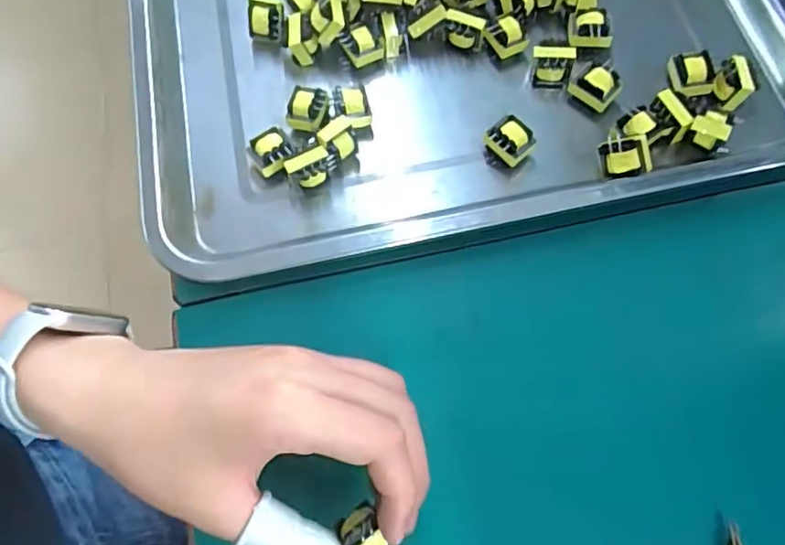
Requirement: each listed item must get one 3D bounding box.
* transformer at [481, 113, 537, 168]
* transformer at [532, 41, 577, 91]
[{"bbox_3d":[0.065,-0.073,0.337,0.023,0.020,0.022,42,76,16],"label":"transformer"},{"bbox_3d":[0.096,-0.126,0.356,0.024,0.023,0.021,6,69,5],"label":"transformer"}]

